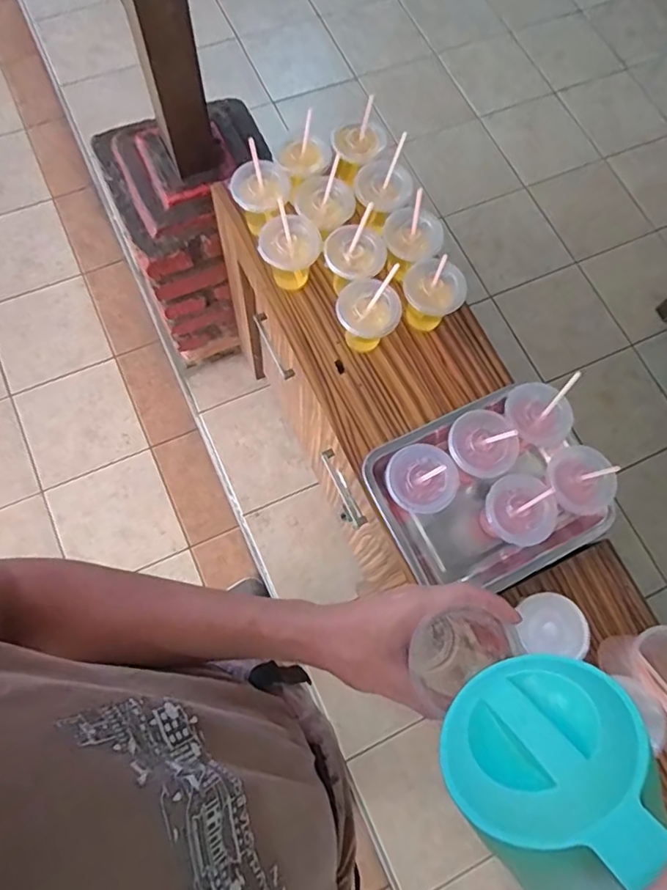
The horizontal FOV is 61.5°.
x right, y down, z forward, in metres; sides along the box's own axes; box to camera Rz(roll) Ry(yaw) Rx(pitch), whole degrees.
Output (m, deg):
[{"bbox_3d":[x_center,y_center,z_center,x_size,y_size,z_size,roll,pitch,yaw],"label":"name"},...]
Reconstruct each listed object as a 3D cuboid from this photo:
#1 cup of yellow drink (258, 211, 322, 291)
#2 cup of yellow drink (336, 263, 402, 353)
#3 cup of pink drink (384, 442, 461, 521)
[{"bbox_3d":[-0.067,-0.294,0.869,0.092,0.104,0.083,-10,73,-7],"label":"cup of yellow drink"},{"bbox_3d":[0.052,-0.191,0.832,0.091,0.127,0.085,11,72,0],"label":"cup of yellow drink"},{"bbox_3d":[0.119,0.053,0.775,0.092,0.086,0.092,1,72,-3],"label":"cup of pink drink"}]

